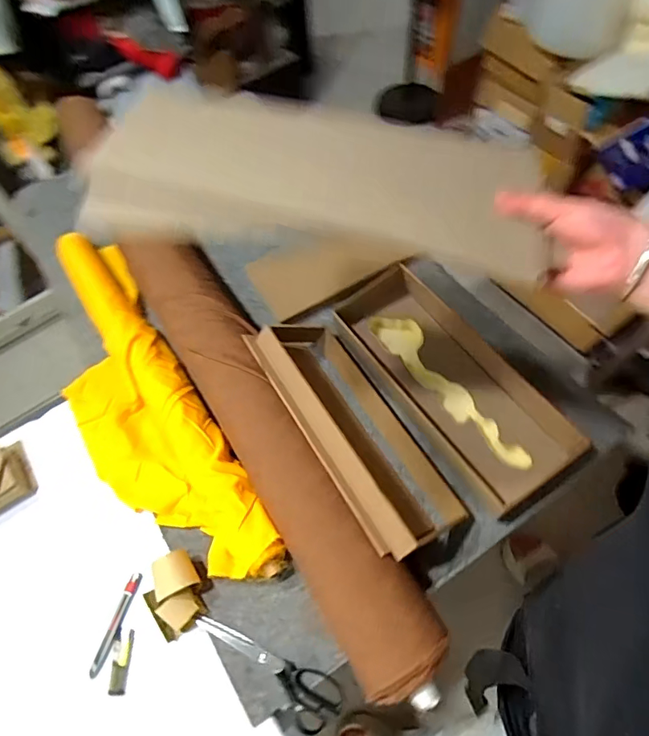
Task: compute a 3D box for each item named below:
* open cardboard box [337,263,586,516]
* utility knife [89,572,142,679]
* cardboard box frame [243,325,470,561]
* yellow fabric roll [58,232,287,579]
[{"bbox_3d":[0.199,0.020,0.792,0.153,0.117,0.439,-31,63,-13],"label":"open cardboard box"},{"bbox_3d":[-0.311,0.379,0.695,0.018,0.007,0.140,15,63,12],"label":"utility knife"},{"bbox_3d":[0.044,0.091,0.759,0.157,0.124,0.423,-29,63,-12],"label":"cardboard box frame"},{"bbox_3d":[-0.343,0.058,0.829,0.215,0.085,0.740,-30,63,-13],"label":"yellow fabric roll"}]

